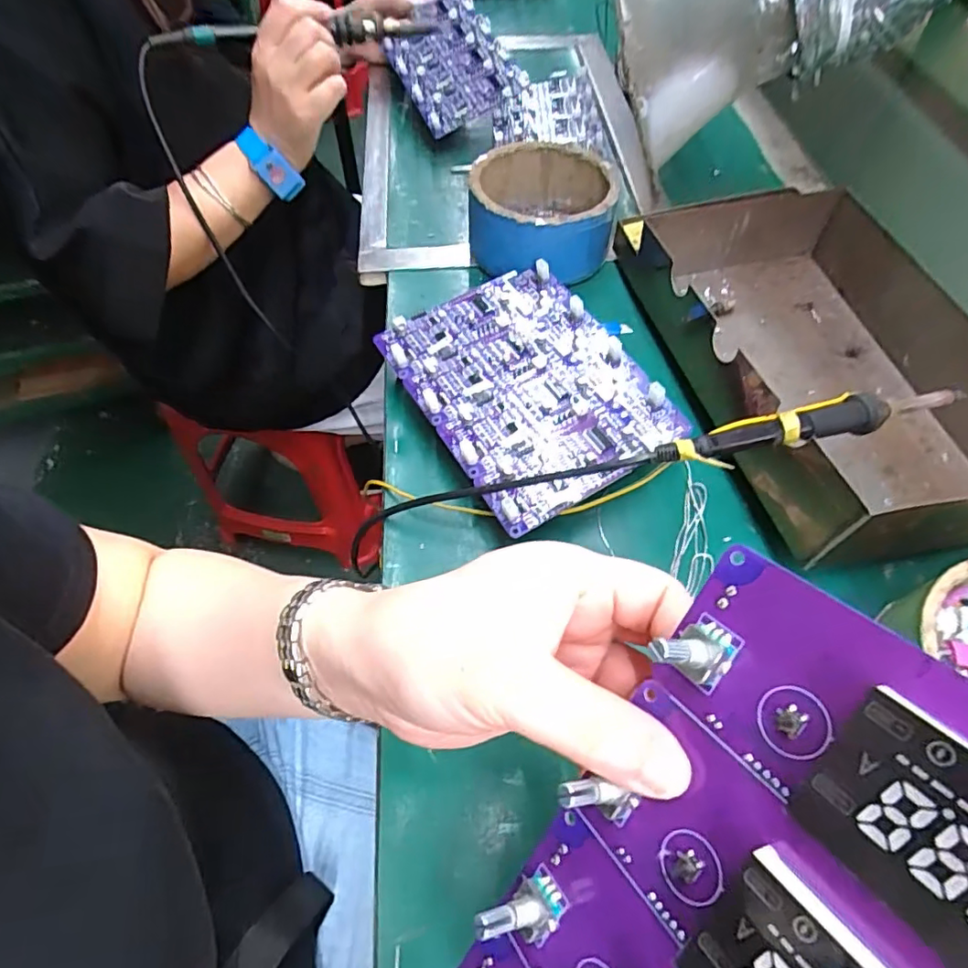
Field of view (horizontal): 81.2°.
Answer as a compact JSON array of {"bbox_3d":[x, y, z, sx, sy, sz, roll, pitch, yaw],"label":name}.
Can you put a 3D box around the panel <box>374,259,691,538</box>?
[{"bbox_3d":[0.032,-0.069,0.382,0.143,0.013,0.187,-27,64,-15],"label":"panel"}]

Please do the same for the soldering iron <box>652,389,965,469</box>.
[{"bbox_3d":[0.187,-0.035,0.317,0.196,0.021,0.024,-16,59,-10],"label":"soldering iron"}]

